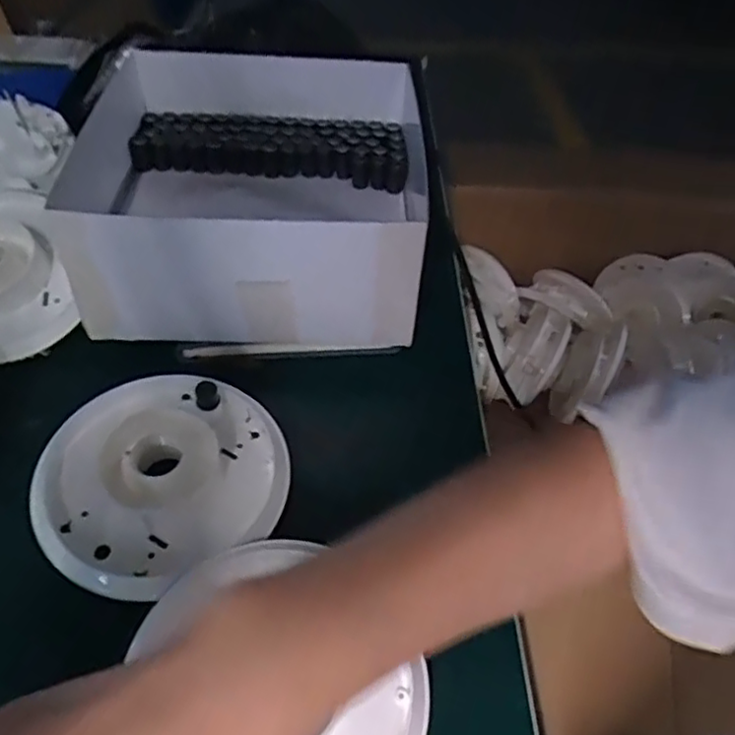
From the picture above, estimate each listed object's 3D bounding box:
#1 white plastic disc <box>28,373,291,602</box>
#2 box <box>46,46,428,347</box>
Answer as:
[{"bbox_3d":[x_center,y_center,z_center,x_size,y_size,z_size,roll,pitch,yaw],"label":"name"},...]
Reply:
[{"bbox_3d":[-0.108,0.052,0.335,0.121,0.028,0.113,2,47,-3],"label":"white plastic disc"},{"bbox_3d":[-0.070,-0.116,0.437,0.200,0.103,0.224,1,47,-4],"label":"box"}]

